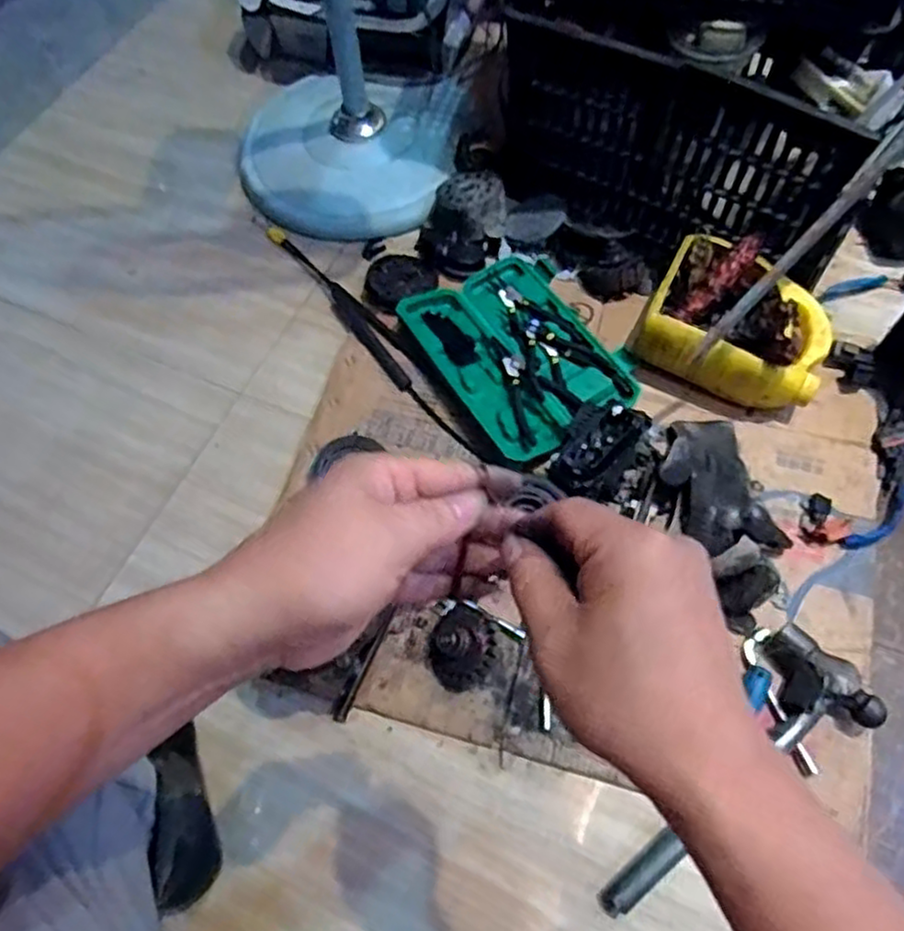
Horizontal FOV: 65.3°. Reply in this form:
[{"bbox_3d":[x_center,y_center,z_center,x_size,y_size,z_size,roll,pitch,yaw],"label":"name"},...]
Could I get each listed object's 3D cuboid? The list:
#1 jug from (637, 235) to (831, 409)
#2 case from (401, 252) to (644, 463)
[{"bbox_3d":[0.357,-0.175,0.871,0.214,0.100,0.177,25,67,15],"label":"jug"},{"bbox_3d":[0.091,-0.158,0.940,0.216,0.026,0.293,-30,65,-12],"label":"case"}]

